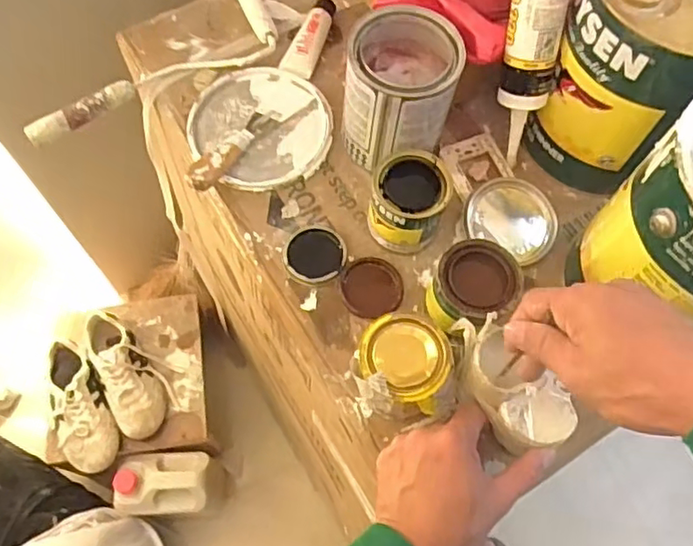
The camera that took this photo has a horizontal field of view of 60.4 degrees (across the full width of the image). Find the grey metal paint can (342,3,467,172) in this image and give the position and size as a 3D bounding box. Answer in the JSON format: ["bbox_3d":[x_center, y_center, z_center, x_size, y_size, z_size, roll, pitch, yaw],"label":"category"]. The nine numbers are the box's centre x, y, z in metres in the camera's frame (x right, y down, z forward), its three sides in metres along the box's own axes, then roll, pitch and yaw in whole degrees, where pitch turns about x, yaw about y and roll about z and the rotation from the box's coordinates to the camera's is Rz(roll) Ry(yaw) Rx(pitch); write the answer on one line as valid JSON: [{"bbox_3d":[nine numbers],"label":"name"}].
[{"bbox_3d":[0.052,-0.176,0.587,0.101,0.123,0.105,1,66,-2],"label":"grey metal paint can"}]

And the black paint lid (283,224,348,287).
[{"bbox_3d":[-0.031,-0.019,0.587,0.060,0.010,0.064,1,66,-3],"label":"black paint lid"}]

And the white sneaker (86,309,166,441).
[{"bbox_3d":[-0.420,0.190,1.145,0.100,0.099,0.248,-25,69,-13],"label":"white sneaker"}]

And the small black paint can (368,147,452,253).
[{"bbox_3d":[0.060,-0.070,0.572,0.070,0.077,0.079,21,66,6],"label":"small black paint can"}]

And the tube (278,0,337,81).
[{"bbox_3d":[-0.039,-0.267,0.676,0.034,0.019,0.106,20,66,6],"label":"tube"}]

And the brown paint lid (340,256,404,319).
[{"bbox_3d":[0.025,0.013,0.572,0.061,0.014,0.059,1,66,-2],"label":"brown paint lid"}]

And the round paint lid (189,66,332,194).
[{"bbox_3d":[-0.089,-0.158,0.640,0.138,0.016,0.152,-32,71,-16],"label":"round paint lid"}]

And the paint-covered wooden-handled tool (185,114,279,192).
[{"bbox_3d":[-0.118,-0.128,0.610,0.027,0.028,0.118,35,69,12],"label":"paint-covered wooden-handled tool"}]

